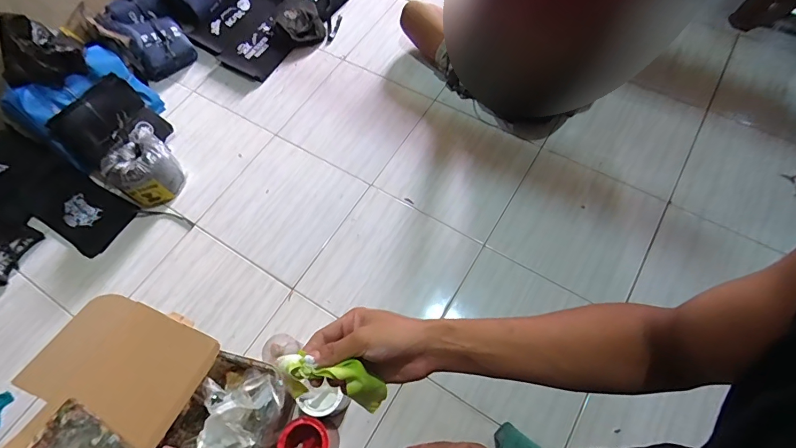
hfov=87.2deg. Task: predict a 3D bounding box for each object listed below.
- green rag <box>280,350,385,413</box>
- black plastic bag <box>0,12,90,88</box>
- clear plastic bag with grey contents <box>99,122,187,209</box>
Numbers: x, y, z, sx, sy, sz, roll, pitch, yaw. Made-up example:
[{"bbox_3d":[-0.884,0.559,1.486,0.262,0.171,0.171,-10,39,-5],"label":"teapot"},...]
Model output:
[{"bbox_3d":[-0.057,0.150,0.396,0.113,0.037,0.039,23,69,-18],"label":"green rag"},{"bbox_3d":[-1.112,-0.512,1.278,0.201,0.173,0.222,36,73,19],"label":"black plastic bag"},{"bbox_3d":[-0.798,-0.190,1.320,0.202,0.155,0.225,25,70,14],"label":"clear plastic bag with grey contents"}]

